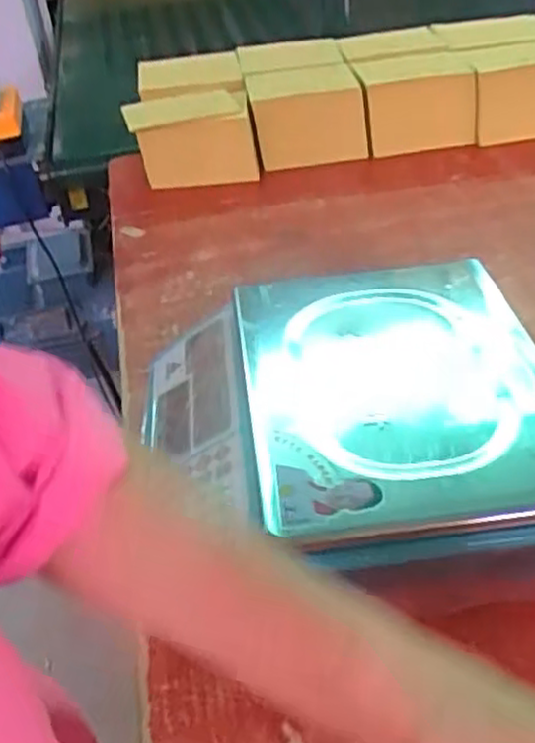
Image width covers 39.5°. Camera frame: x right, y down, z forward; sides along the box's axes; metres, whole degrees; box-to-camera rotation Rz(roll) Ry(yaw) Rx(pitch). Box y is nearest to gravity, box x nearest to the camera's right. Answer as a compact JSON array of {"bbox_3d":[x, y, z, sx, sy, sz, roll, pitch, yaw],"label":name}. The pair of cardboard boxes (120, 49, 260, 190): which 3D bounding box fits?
[{"bbox_3d":[-0.117,-0.372,1.103,0.171,0.118,0.235,-9,39,-3],"label":"pair of cardboard boxes"}]

